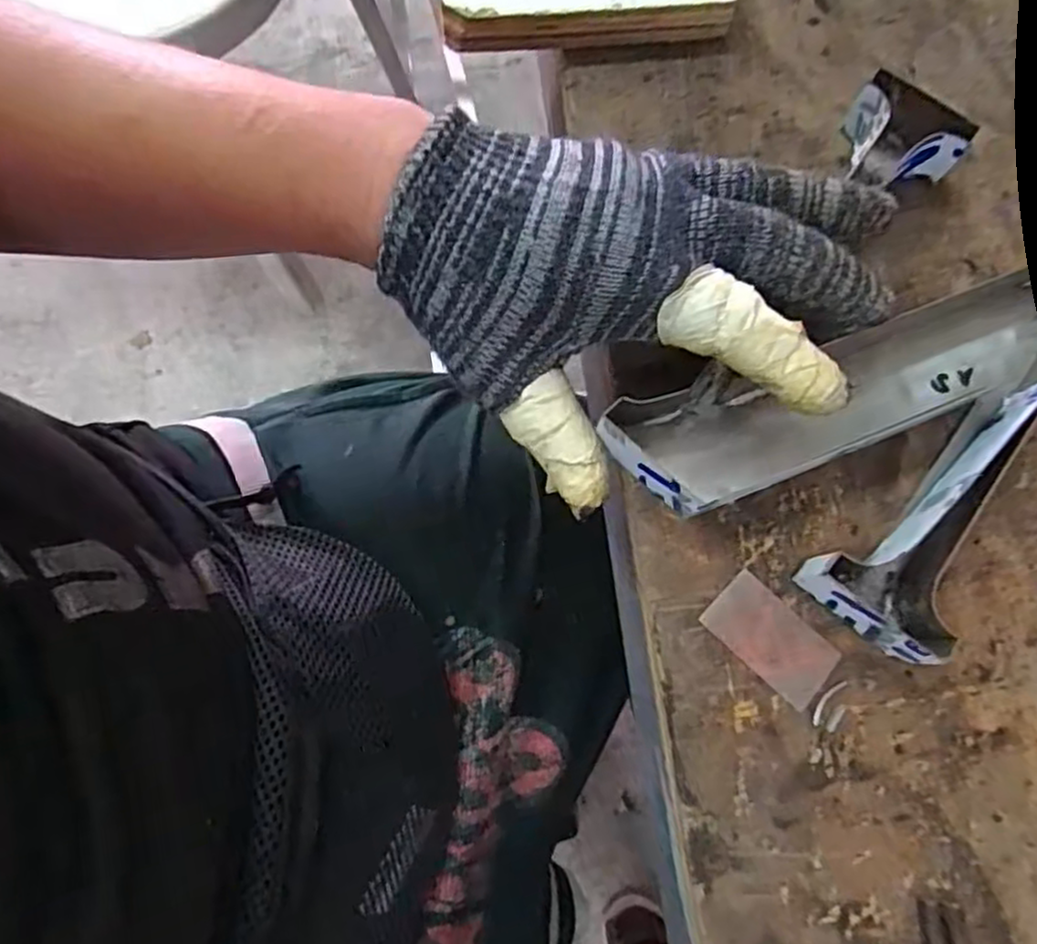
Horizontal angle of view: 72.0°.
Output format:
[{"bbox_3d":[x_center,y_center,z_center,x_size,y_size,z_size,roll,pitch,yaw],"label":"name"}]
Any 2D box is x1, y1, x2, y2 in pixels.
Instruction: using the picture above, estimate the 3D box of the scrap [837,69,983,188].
[{"bbox_3d":[0.152,-0.132,0.286,0.046,0.026,0.022,37,78,7],"label":"scrap"}]

